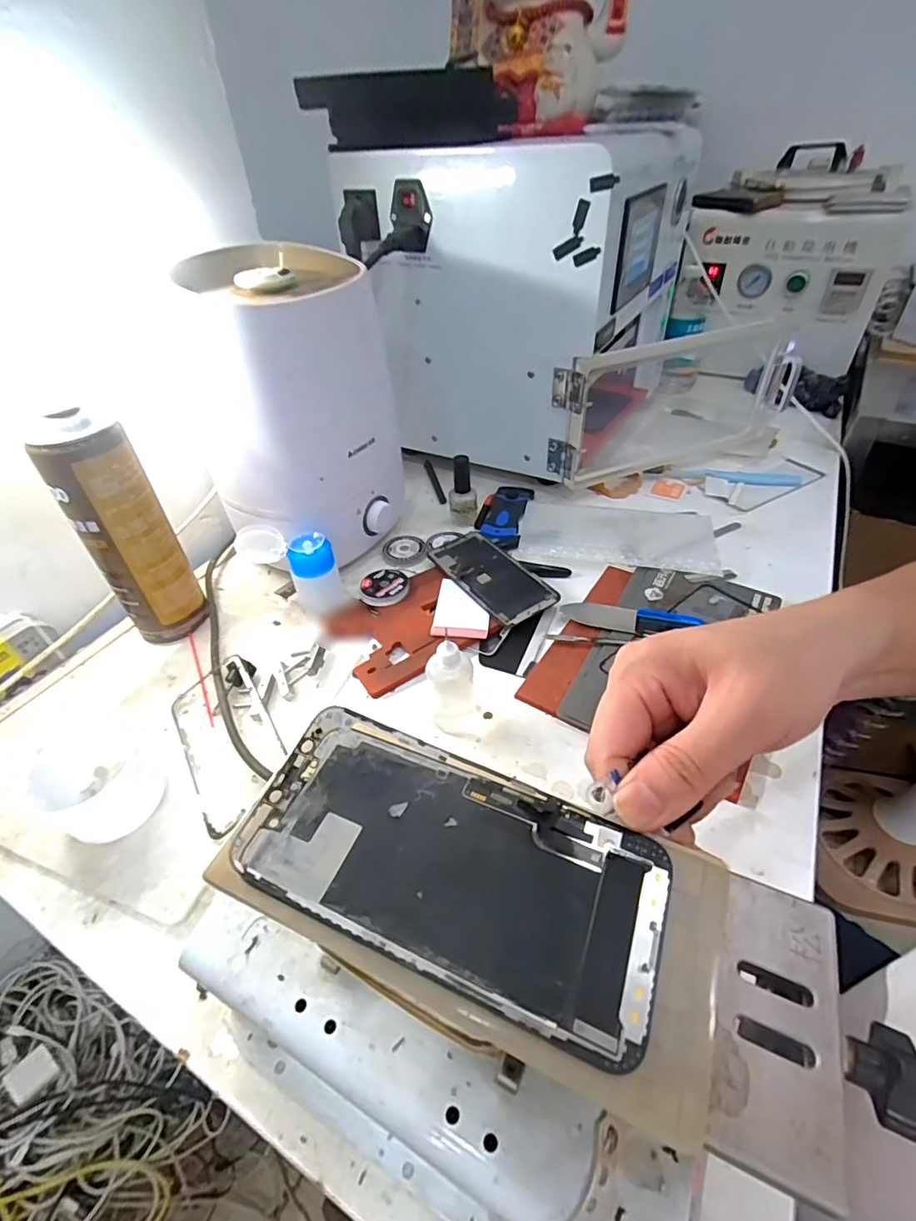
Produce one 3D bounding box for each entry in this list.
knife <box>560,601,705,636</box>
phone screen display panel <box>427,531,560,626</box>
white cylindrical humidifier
[{"bbox_3d":[0.154,0.007,0.477,0.118,0.006,0.032,10,44,14],"label":"knife"},{"bbox_3d":[0.034,-0.036,0.530,0.067,0.009,0.139,-26,47,-23],"label":"phone screen display panel"},{"bbox_3d":[-0.145,-0.179,0.514,0.175,0.259,0.154,-10,43,-8],"label":"white cylindrical humidifier"}]

